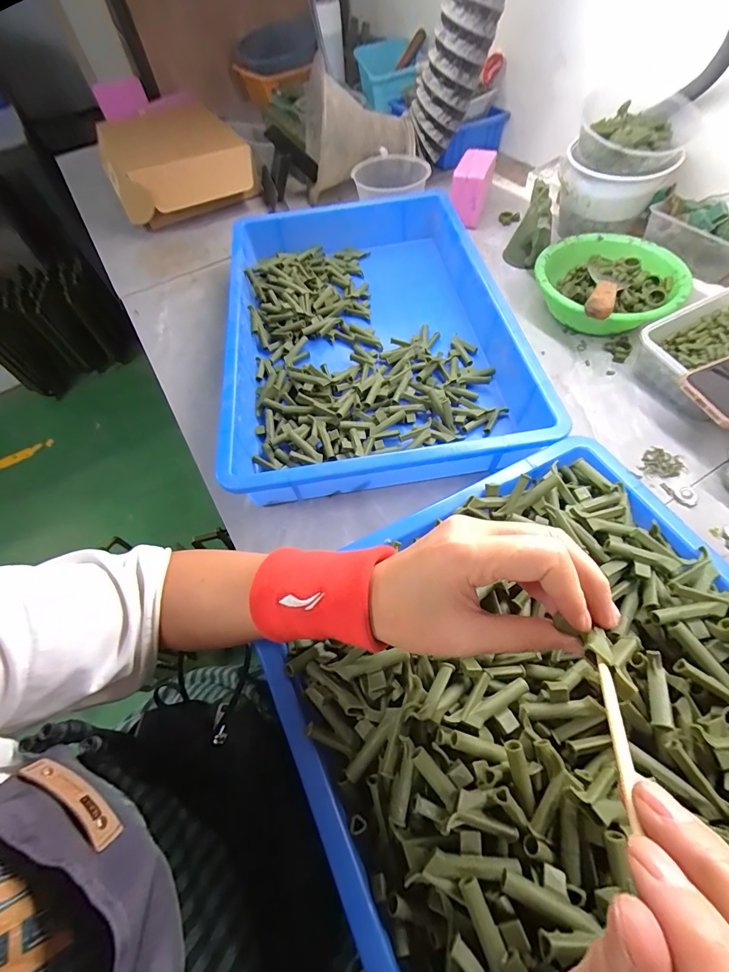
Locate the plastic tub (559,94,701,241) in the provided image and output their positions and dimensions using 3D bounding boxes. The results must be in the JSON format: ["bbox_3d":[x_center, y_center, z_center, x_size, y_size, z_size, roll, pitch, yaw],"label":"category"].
[{"bbox_3d":[0.406,-0.508,0.625,0.154,0.117,0.146,25,65,17],"label":"plastic tub"}]

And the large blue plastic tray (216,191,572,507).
[{"bbox_3d":[-0.004,-0.232,0.567,0.362,0.094,0.546,-9,60,-1],"label":"large blue plastic tray"}]

